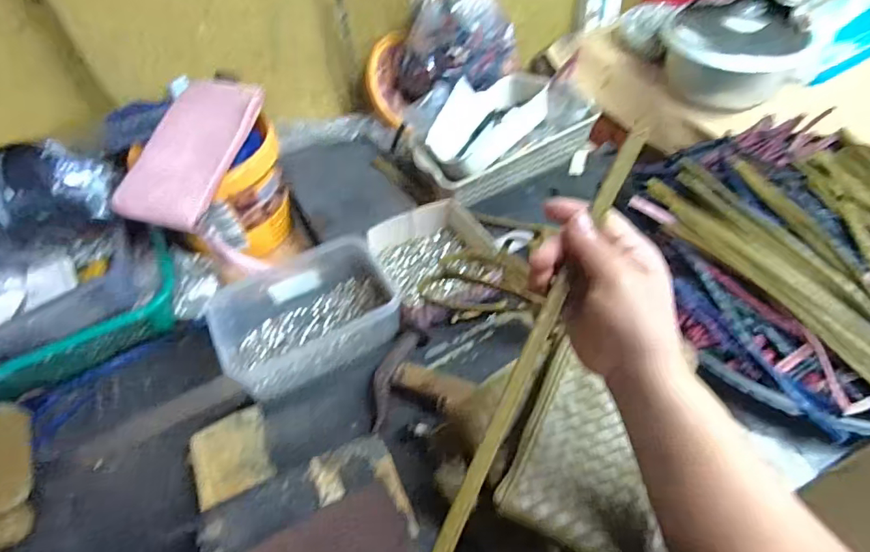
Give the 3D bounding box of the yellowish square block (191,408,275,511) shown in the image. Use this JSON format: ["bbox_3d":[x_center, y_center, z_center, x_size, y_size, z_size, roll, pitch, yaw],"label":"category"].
[{"bbox_3d":[-0.203,0.181,0.497,0.074,0.017,0.087,-24,52,-14],"label":"yellowish square block"}]

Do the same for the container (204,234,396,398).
[{"bbox_3d":[-0.152,0.038,0.584,0.197,0.069,0.159,-26,53,-16],"label":"container"}]

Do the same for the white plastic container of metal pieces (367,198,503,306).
[{"bbox_3d":[0.002,-0.015,0.616,0.135,0.060,0.154,-24,52,-14],"label":"white plastic container of metal pieces"}]

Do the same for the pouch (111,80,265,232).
[{"bbox_3d":[-0.304,-0.160,0.616,0.112,0.025,0.210,14,67,7],"label":"pouch"}]

